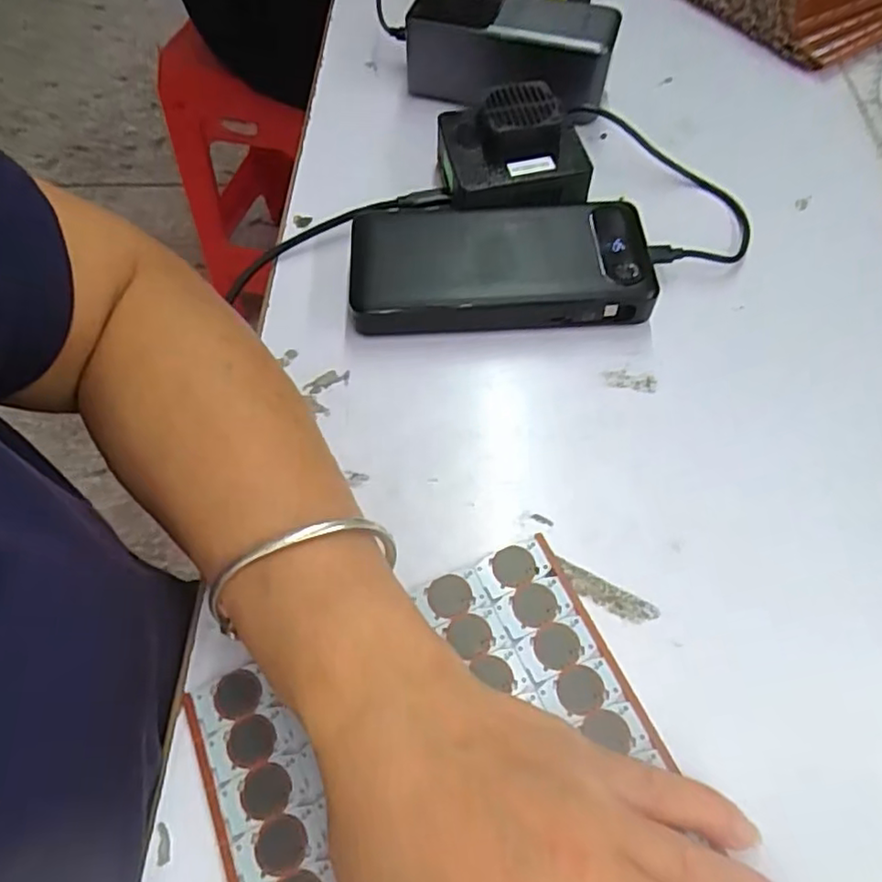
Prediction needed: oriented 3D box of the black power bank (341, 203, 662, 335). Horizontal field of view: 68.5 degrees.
[{"bbox_3d":[0.031,-0.092,0.352,0.156,0.028,0.070,-4,59,-2],"label":"black power bank"}]

